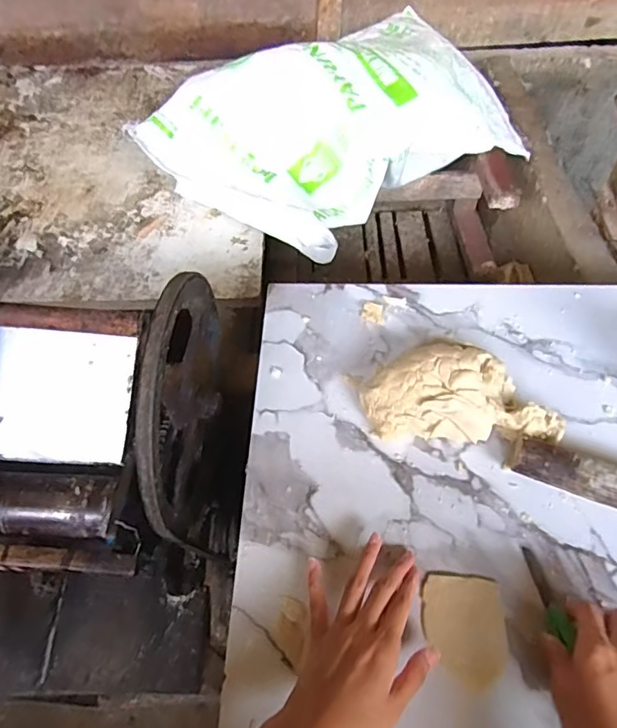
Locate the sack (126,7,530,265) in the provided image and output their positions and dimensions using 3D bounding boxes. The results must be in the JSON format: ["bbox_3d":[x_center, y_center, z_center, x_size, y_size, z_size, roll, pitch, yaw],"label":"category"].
[{"bbox_3d":[0.063,-0.448,1.001,0.638,0.187,0.414,-33,62,-20],"label":"sack"}]

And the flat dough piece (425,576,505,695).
[{"bbox_3d":[0.122,0.206,0.415,0.060,0.004,0.076,6,56,4],"label":"flat dough piece"}]

